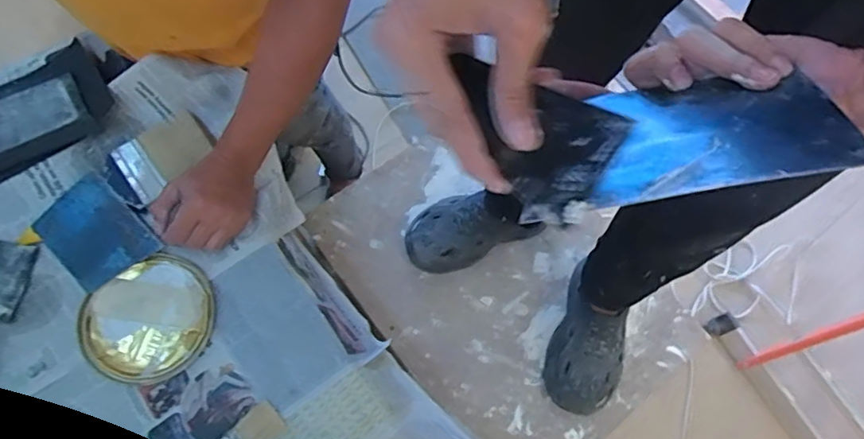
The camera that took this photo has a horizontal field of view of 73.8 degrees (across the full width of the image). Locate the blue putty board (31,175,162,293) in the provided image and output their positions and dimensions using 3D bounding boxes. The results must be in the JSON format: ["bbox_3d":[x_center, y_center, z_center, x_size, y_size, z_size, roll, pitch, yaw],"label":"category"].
[{"bbox_3d":[-0.421,0.016,0.715,0.135,0.008,0.099,41,73,13],"label":"blue putty board"}]

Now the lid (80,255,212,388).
[{"bbox_3d":[-0.337,0.120,0.687,0.148,0.012,0.140,1,69,-1],"label":"lid"}]

